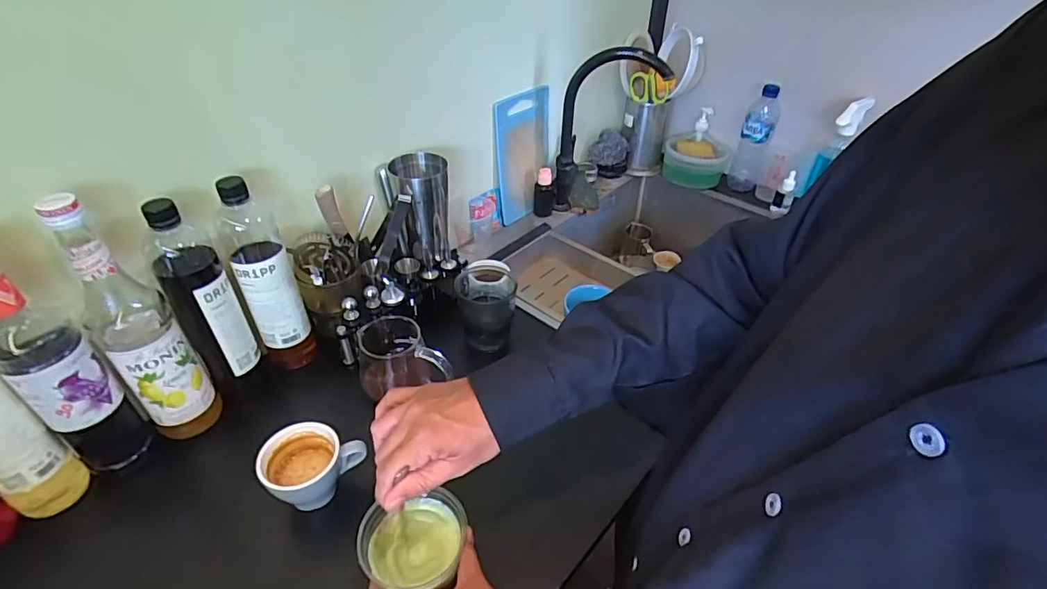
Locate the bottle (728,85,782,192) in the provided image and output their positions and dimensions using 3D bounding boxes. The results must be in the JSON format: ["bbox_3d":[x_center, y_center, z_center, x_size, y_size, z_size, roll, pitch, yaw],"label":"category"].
[{"bbox_3d":[0.517,-0.342,1.130,0.066,0.235,0.065,18,41,18],"label":"bottle"}]

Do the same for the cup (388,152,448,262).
[{"bbox_3d":[-0.156,-0.125,0.786,0.077,0.168,0.092,-10,40,-14],"label":"cup"}]

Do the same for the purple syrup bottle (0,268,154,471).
[{"bbox_3d":[-0.479,0.077,0.519,0.079,0.310,0.069,29,46,29],"label":"purple syrup bottle"}]

